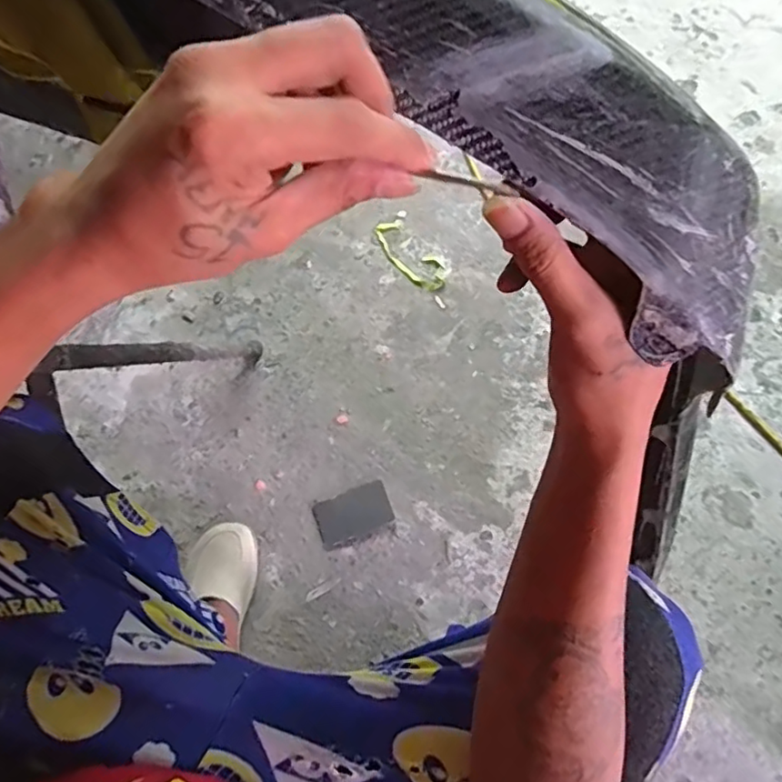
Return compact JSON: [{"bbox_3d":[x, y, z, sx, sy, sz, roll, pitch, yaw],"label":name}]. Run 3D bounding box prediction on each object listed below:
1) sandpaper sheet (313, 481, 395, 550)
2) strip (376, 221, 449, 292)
[{"bbox_3d":[-0.059,0.190,0.892,0.114,0.010,0.074,-20,68,-6],"label":"sandpaper sheet"},{"bbox_3d":[0.037,-0.253,1.076,0.071,0.007,0.174,-37,71,-13],"label":"strip"}]

